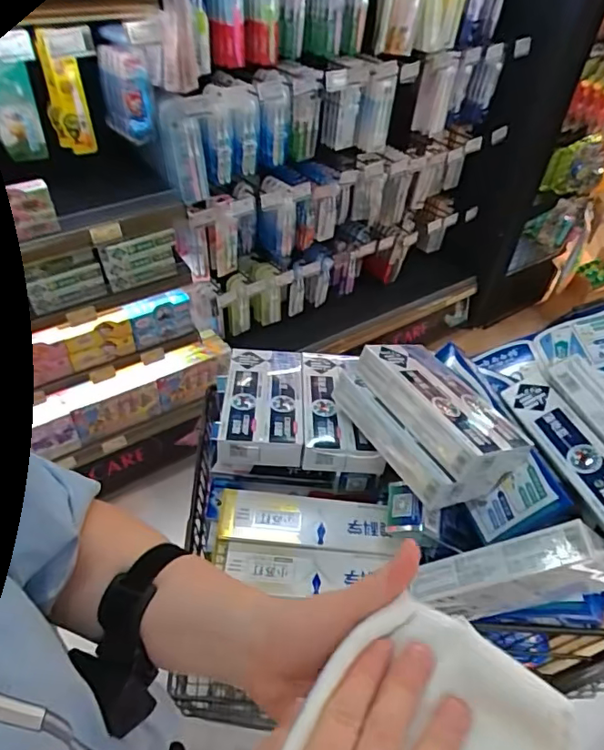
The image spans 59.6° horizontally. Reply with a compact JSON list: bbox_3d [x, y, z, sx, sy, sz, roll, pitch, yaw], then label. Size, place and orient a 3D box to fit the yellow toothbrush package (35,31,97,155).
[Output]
[{"bbox_3d":[-0.525,-0.613,1.164,0.098,0.238,0.028,4,45,-1],"label":"yellow toothbrush package"}]

